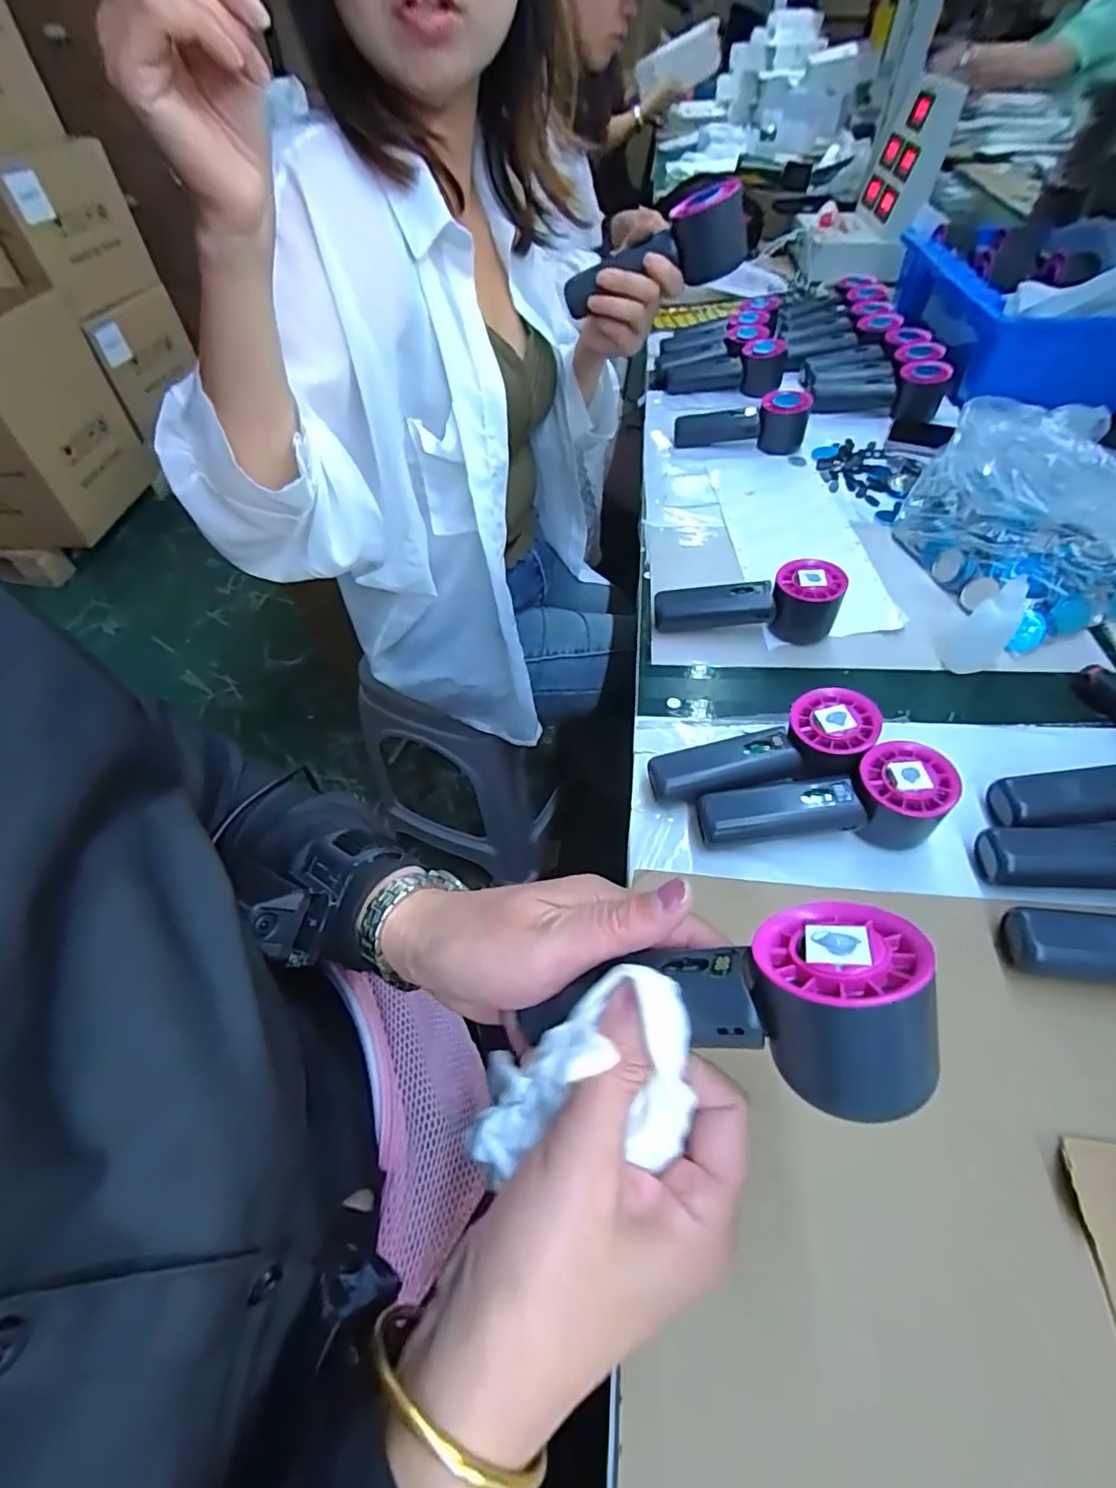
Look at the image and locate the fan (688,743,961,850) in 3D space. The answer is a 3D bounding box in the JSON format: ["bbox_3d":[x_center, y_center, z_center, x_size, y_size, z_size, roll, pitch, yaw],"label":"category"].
[{"bbox_3d":[0.173,0.043,0.386,0.151,0.056,0.052,-7,52,-4],"label":"fan"}]

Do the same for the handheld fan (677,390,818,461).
[{"bbox_3d":[0.220,-0.392,0.719,0.165,0.057,0.049,8,53,8],"label":"handheld fan"}]

